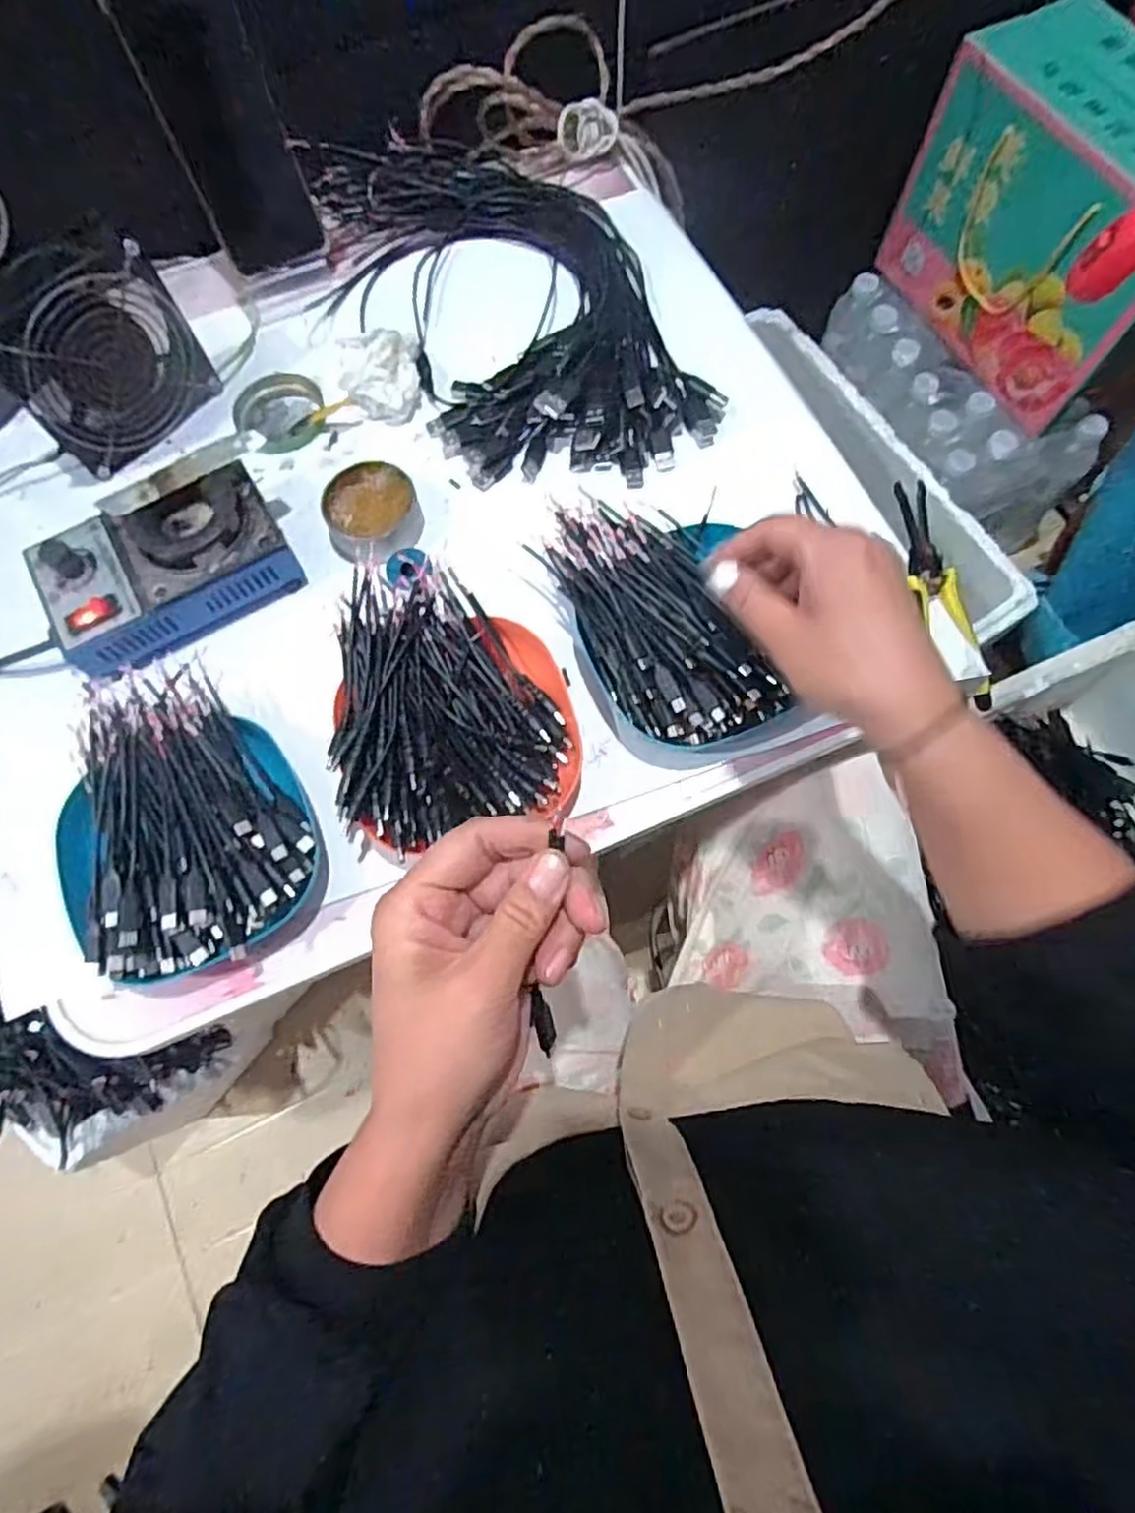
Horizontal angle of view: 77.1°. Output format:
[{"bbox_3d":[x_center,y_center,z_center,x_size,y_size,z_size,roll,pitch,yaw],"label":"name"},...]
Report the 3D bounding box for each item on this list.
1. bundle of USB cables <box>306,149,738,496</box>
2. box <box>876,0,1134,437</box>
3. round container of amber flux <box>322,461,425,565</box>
[{"bbox_3d":[-0.044,-0.350,0.541,0.202,0.033,0.361,-28,74,-7],"label":"bundle of USB cables"},{"bbox_3d":[0.544,-0.587,0.782,0.170,0.234,0.322,-27,74,-6],"label":"box"},{"bbox_3d":[-0.135,-0.167,0.494,0.066,0.024,0.065,0,73,2],"label":"round container of amber flux"}]

